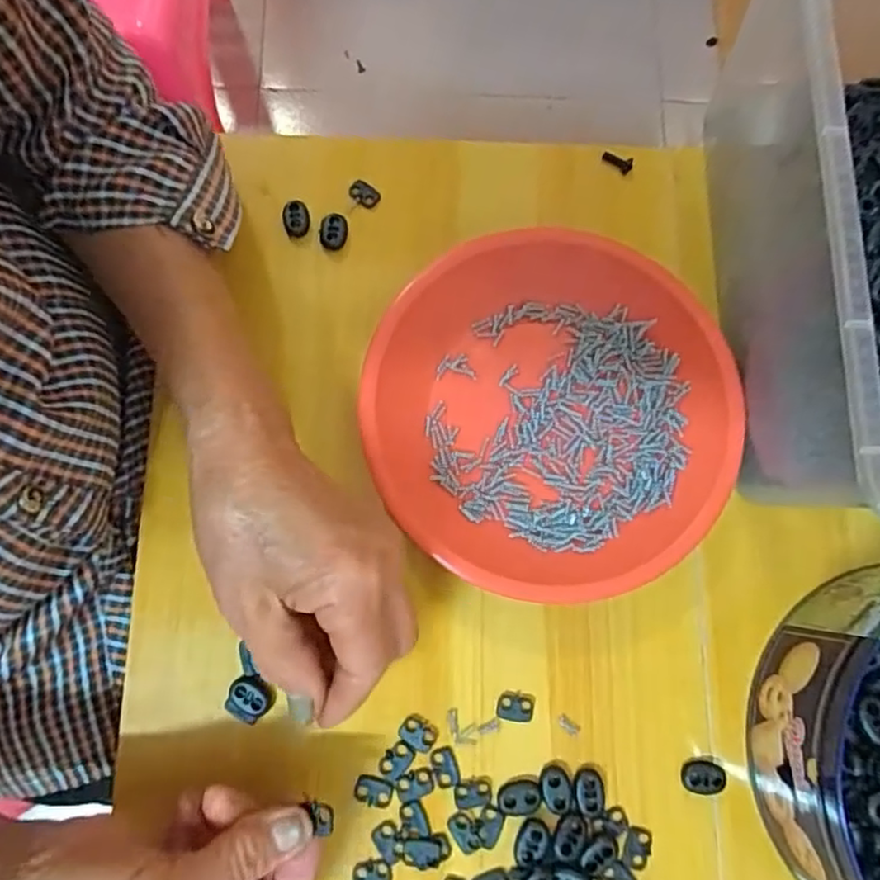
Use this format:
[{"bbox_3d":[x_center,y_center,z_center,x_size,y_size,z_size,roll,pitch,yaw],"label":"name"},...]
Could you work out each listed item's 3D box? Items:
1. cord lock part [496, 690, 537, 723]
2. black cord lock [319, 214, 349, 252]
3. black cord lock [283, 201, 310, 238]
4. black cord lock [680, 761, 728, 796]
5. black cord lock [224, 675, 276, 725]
[{"bbox_3d":[0.039,0.135,0.333,0.019,0.004,0.014,7,79,2],"label":"cord lock part"},{"bbox_3d":[-0.061,-0.121,0.383,0.016,0.008,0.019,-2,79,0],"label":"black cord lock"},{"bbox_3d":[-0.084,-0.128,0.384,0.016,0.007,0.018,-22,80,-4],"label":"black cord lock"},{"bbox_3d":[0.132,0.168,0.327,0.021,0.004,0.015,7,79,2],"label":"black cord lock"},{"bbox_3d":[-0.095,0.129,0.328,0.021,0.006,0.019,42,82,8],"label":"black cord lock"}]

